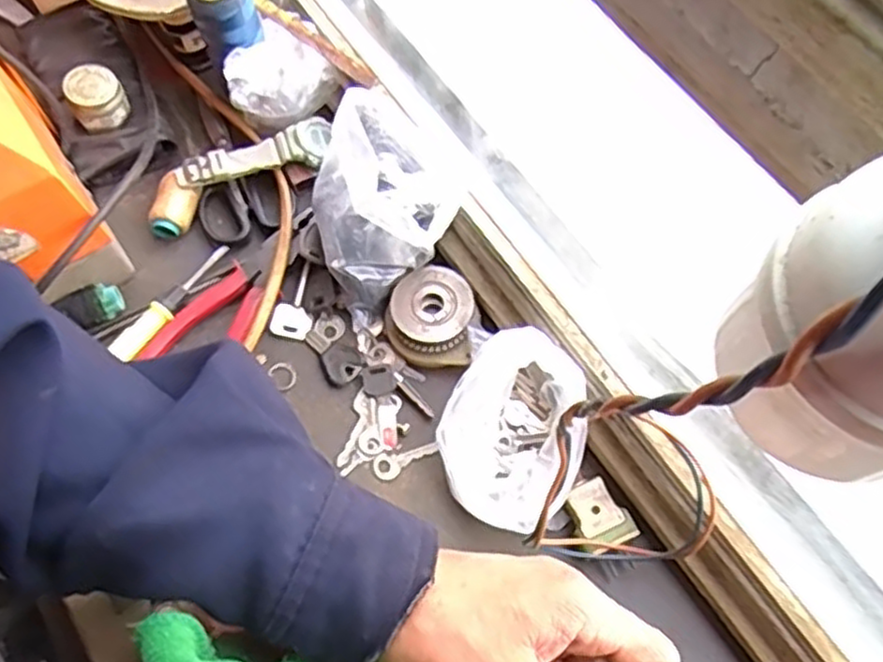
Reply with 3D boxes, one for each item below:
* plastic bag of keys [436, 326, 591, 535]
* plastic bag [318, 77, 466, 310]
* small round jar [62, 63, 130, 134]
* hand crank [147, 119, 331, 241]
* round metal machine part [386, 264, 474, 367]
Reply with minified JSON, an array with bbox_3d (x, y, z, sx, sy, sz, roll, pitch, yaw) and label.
[{"bbox_3d":[0.047,0.064,0.467,0.092,0.056,0.104,34,73,14],"label":"plastic bag of keys"},{"bbox_3d":[-0.039,-0.086,0.492,0.098,0.111,0.090,-27,70,-9],"label":"plastic bag"},{"bbox_3d":[-0.258,-0.174,0.553,0.039,0.041,0.039,-1,69,1],"label":"small round jar"},{"bbox_3d":[-0.151,-0.119,0.548,0.146,0.024,0.040,-24,70,-8],"label":"hand crank"},{"bbox_3d":[-0.008,-0.010,0.514,0.059,0.022,0.066,2,69,2],"label":"round metal machine part"}]

